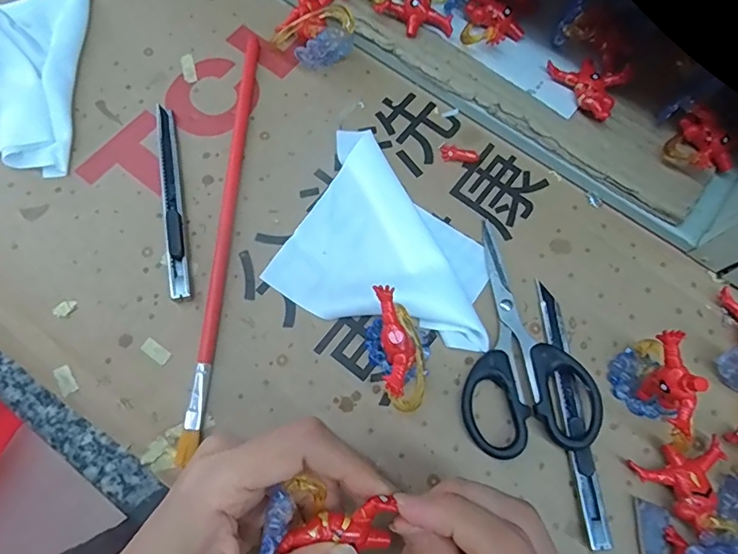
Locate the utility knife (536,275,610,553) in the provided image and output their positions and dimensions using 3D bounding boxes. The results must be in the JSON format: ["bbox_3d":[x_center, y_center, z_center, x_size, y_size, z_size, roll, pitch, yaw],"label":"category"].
[{"bbox_3d":[0.104,0.067,0.260,0.011,0.011,0.133,-4,72,-3],"label":"utility knife"}]

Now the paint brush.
[{"bbox_3d":[-0.083,-0.032,0.286,0.009,0.009,0.257,4,72,0],"label":"paint brush"}]

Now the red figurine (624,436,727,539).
[{"bbox_3d":[0.160,0.101,0.246,0.045,0.020,0.037,-21,74,-8],"label":"red figurine"}]

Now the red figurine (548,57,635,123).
[{"bbox_3d":[0.137,-0.119,0.302,0.035,0.011,0.046,-33,76,-11],"label":"red figurine"}]

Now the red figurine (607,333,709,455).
[{"bbox_3d":[0.143,0.056,0.246,0.026,0.049,0.052,-3,72,-2],"label":"red figurine"}]

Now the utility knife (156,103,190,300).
[{"bbox_3d":[-0.114,-0.047,0.288,0.010,0.012,0.123,-11,73,-5],"label":"utility knife"}]

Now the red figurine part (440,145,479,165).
[{"bbox_3d":[0.056,-0.075,0.308,0.024,0.008,0.008,18,73,4],"label":"red figurine part"}]

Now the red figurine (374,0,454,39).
[{"bbox_3d":[0.032,-0.167,0.313,0.044,0.021,0.036,41,76,11],"label":"red figurine"}]

